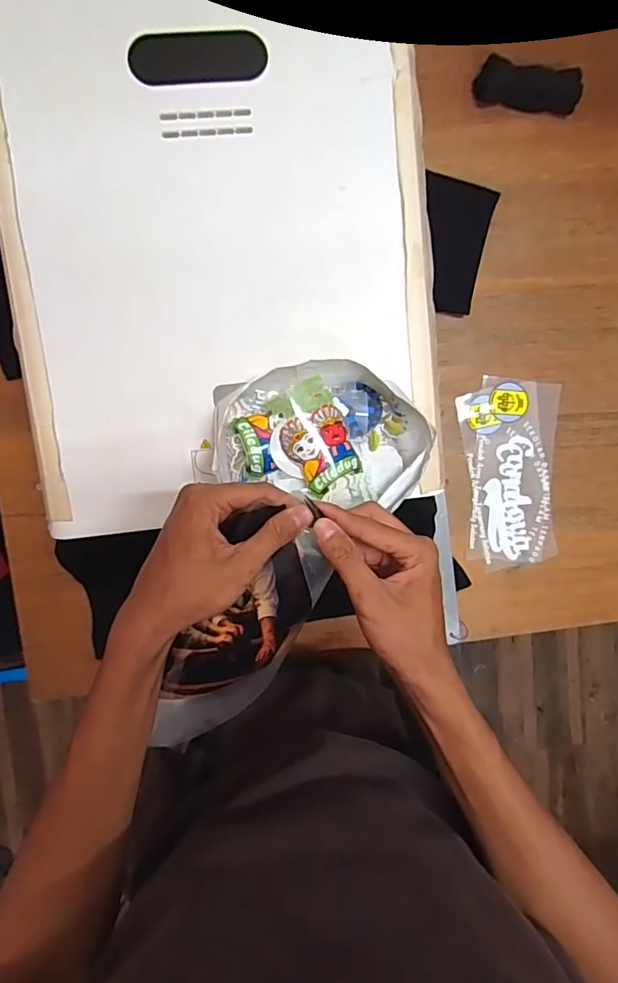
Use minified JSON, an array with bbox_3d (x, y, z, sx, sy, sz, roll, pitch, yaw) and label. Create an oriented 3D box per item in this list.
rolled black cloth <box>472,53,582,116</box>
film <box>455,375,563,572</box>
[{"bbox_3d":[0.272,-0.503,0.639,0.128,0.031,0.045,9,94,-5],"label":"rolled black cloth"},{"bbox_3d":[0.272,-0.024,0.700,0.137,0.004,0.252,-1,95,-4],"label":"film"}]

